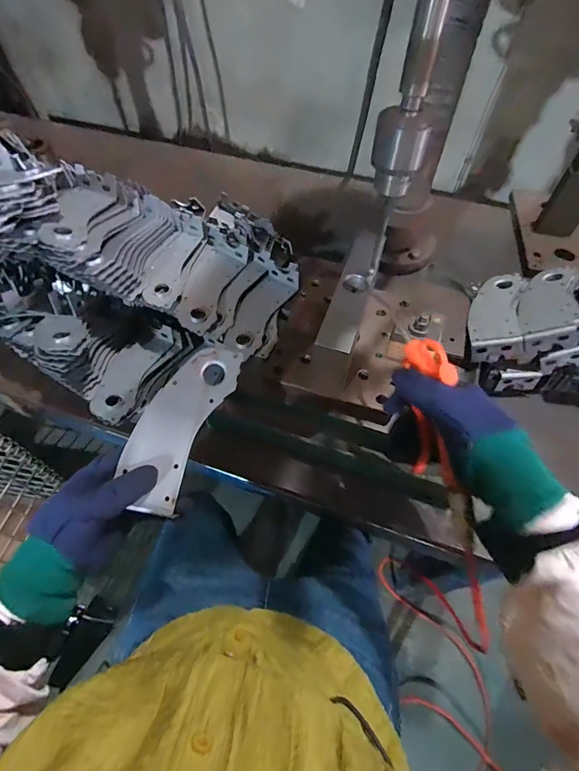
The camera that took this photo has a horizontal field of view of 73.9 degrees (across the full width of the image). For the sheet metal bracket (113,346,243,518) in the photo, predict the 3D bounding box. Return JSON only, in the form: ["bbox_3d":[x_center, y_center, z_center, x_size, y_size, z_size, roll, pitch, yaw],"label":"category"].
[{"bbox_3d":[-0.108,0.035,0.377,0.067,0.006,0.169,22,75,0],"label":"sheet metal bracket"}]

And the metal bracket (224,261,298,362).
[{"bbox_3d":[-0.045,-0.120,0.595,0.064,0.022,0.184,22,61,13],"label":"metal bracket"}]

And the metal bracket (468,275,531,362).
[{"bbox_3d":[0.330,-0.111,0.614,0.077,0.049,0.187,7,50,26],"label":"metal bracket"}]

